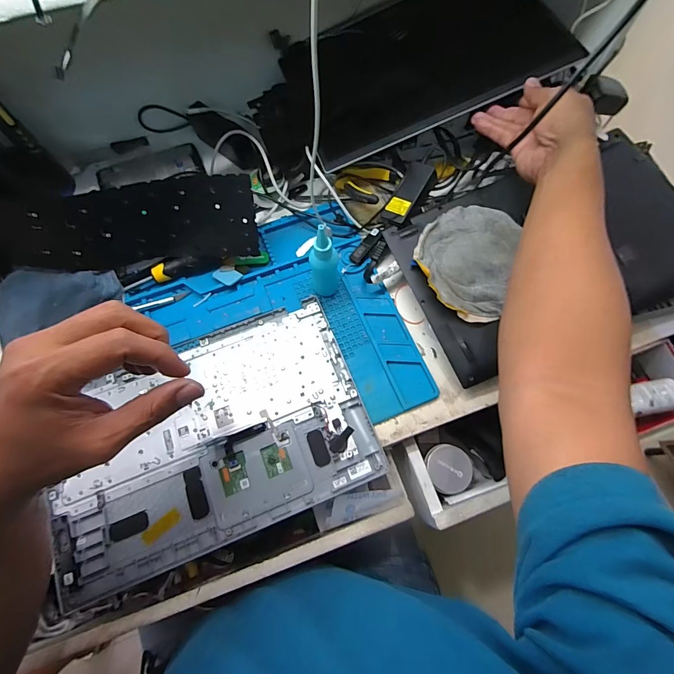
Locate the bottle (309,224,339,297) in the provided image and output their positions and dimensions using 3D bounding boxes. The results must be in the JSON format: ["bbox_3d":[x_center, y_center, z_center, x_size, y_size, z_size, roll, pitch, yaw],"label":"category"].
[{"bbox_3d":[-0.015,-0.091,0.436,0.034,0.122,0.028,-1,69,-2],"label":"bottle"}]

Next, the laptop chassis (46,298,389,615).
[{"bbox_3d":[-0.150,0.117,0.423,0.360,0.016,0.233,-20,71,-8],"label":"laptop chassis"}]

